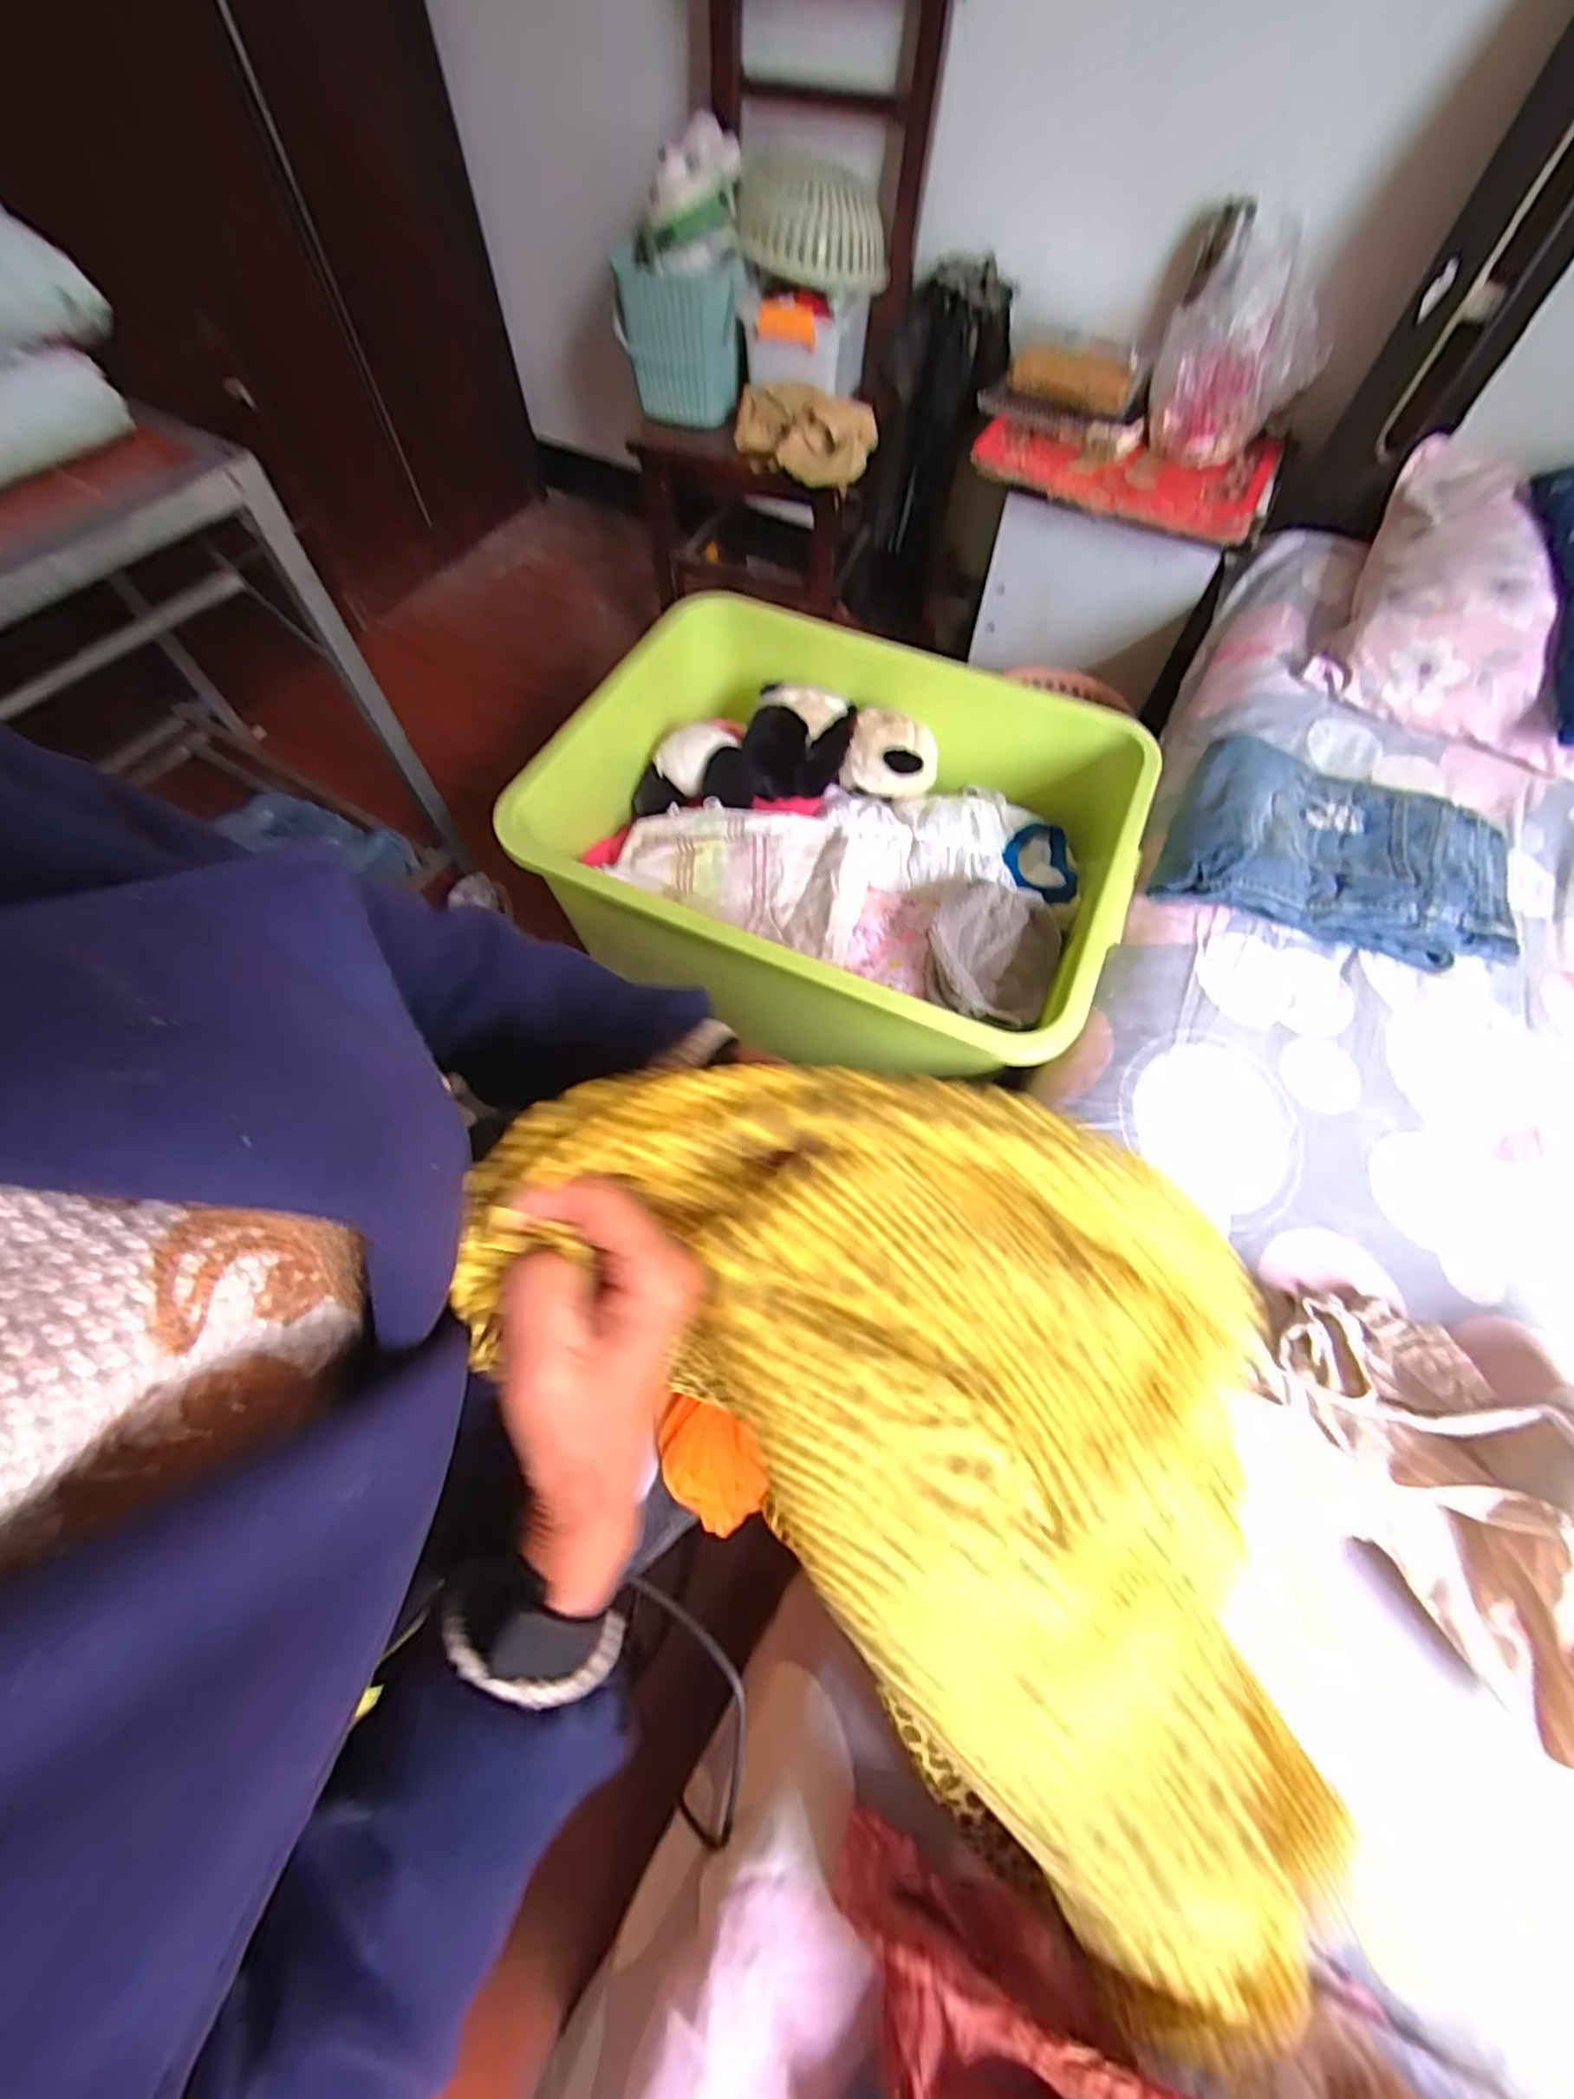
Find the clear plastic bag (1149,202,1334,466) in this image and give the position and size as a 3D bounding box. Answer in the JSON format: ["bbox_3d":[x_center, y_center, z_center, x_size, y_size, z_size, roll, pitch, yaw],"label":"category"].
[{"bbox_3d":[0.617,-0.949,0.938,0.199,0.196,0.171,23,65,10],"label":"clear plastic bag"}]

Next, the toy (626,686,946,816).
[{"bbox_3d":[-0.006,-0.382,0.897,0.391,0.108,0.149,-3,64,-3],"label":"toy"}]

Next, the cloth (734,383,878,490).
[{"bbox_3d":[0.026,-0.843,0.945,0.189,0.089,0.067,3,64,0],"label":"cloth"}]

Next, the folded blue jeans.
[{"bbox_3d":[0.567,-0.209,0.710,0.308,0.047,0.220,21,65,8],"label":"folded blue jeans"}]

